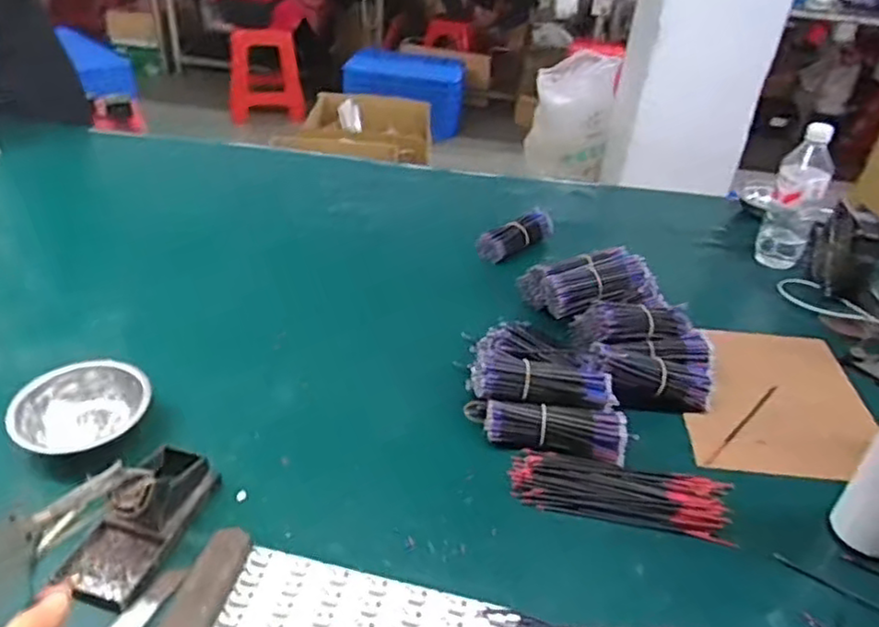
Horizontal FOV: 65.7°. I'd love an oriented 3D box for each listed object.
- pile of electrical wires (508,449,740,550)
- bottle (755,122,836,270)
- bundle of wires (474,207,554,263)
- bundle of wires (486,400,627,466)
[{"bbox_3d":[0.180,0.177,0.685,0.210,0.013,0.077,11,36,6],"label":"pile of electrical wires"},{"bbox_3d":[0.575,-0.182,1.092,0.078,0.239,0.063,26,40,25],"label":"bottle"},{"bbox_3d":[0.124,-0.124,1.109,0.054,0.050,0.148,33,43,32],"label":"bundle of wires"},{"bbox_3d":[0.126,0.124,0.734,0.150,0.037,0.048,7,36,0],"label":"bundle of wires"}]

